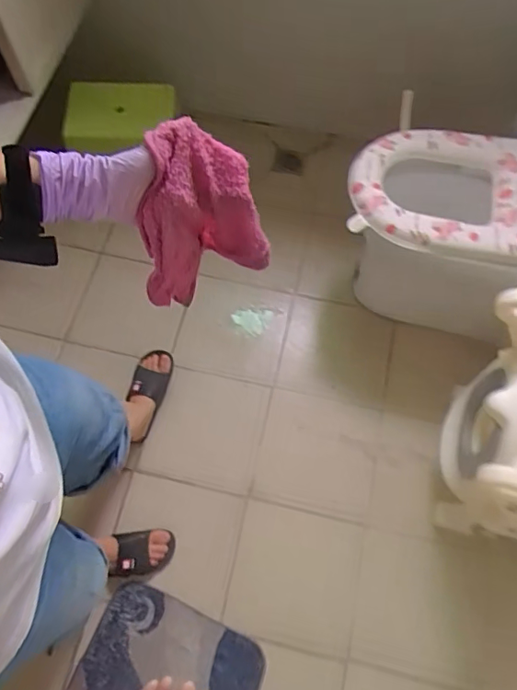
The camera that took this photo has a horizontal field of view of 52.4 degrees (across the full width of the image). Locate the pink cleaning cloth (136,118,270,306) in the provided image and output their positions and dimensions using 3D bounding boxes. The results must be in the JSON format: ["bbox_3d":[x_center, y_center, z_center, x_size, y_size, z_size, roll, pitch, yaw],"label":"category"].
[{"bbox_3d":[-0.066,-0.137,0.554,0.138,0.167,0.093,-21,69,-10],"label":"pink cleaning cloth"}]

